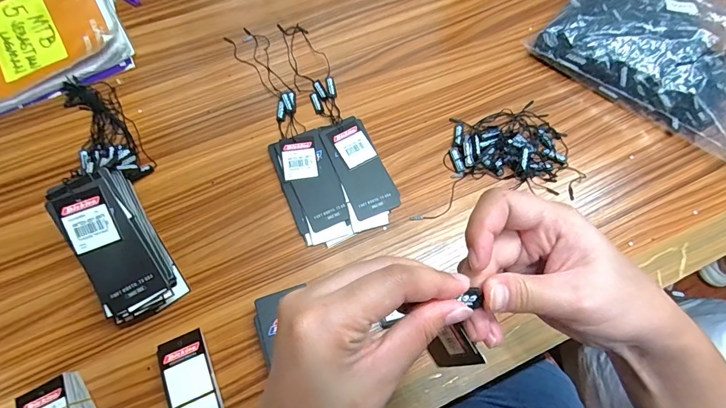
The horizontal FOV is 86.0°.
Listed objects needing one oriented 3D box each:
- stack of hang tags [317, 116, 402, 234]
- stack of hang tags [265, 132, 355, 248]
[{"bbox_3d":[-0.003,-0.035,0.412,0.055,0.011,0.123,-19,70,-8],"label":"stack of hang tags"},{"bbox_3d":[-0.052,-0.017,0.404,0.057,0.012,0.123,-21,70,-9],"label":"stack of hang tags"}]

